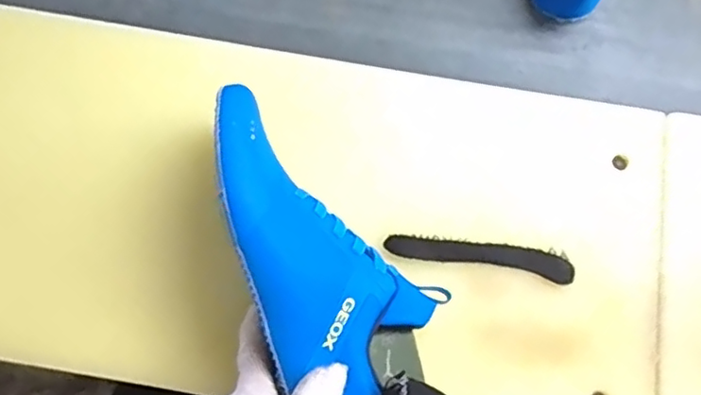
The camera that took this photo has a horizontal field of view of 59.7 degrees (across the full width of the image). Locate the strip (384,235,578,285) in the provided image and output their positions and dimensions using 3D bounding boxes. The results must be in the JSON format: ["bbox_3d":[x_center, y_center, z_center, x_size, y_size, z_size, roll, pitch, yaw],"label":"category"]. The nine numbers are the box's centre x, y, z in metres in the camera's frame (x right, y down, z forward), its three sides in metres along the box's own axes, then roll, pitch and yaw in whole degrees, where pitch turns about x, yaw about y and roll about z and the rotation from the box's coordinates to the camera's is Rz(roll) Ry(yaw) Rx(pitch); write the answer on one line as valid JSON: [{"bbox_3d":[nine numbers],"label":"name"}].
[{"bbox_3d":[0.095,0.043,0.446,0.135,0.005,0.020,9,73,2],"label":"strip"}]

